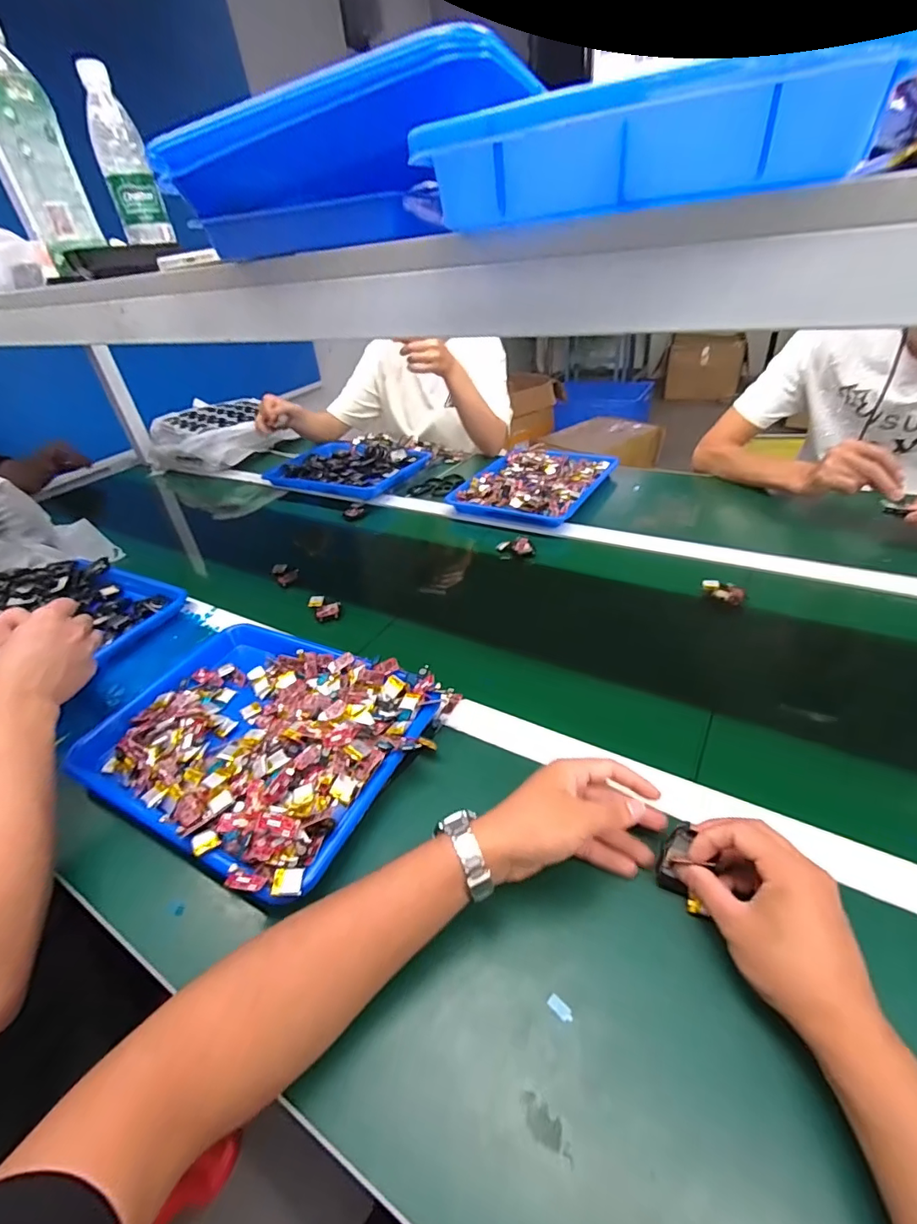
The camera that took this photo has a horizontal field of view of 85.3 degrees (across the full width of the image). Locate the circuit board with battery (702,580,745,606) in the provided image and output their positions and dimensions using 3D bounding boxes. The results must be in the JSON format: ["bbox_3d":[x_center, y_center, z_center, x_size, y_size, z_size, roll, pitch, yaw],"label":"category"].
[{"bbox_3d":[0.357,-0.027,0.671,0.024,0.016,0.054,-29,42,-26],"label":"circuit board with battery"}]

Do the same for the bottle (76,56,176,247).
[{"bbox_3d":[-0.433,-0.579,0.647,0.064,0.179,0.059,-22,39,-18],"label":"bottle"}]

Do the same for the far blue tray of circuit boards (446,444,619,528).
[{"bbox_3d":[0.157,-0.268,1.004,0.247,0.034,0.302,17,43,29],"label":"far blue tray of circuit boards"}]

